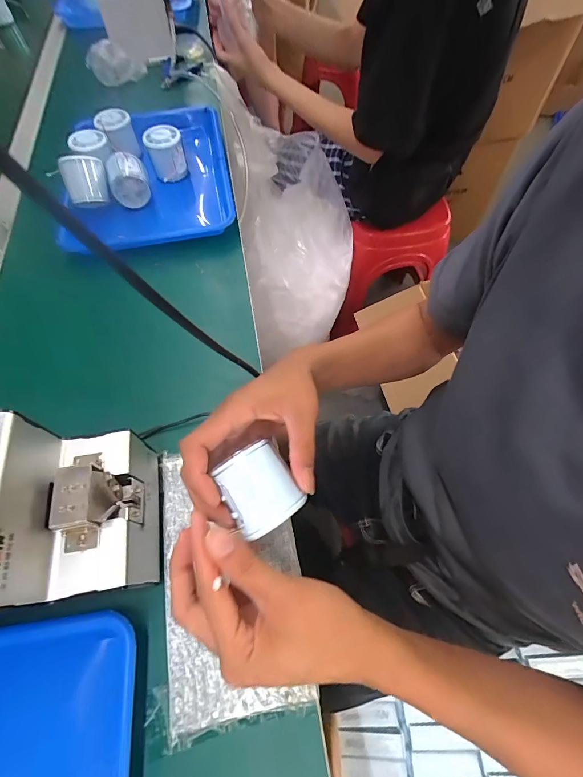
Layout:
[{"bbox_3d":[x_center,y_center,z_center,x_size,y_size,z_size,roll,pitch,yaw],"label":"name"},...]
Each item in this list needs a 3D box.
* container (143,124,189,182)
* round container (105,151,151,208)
[{"bbox_3d":[-0.198,-0.374,0.563,0.055,0.062,0.050,-29,66,-13],"label":"container"},{"bbox_3d":[-0.250,-0.321,0.536,0.062,0.054,0.060,-21,64,-9],"label":"round container"}]

